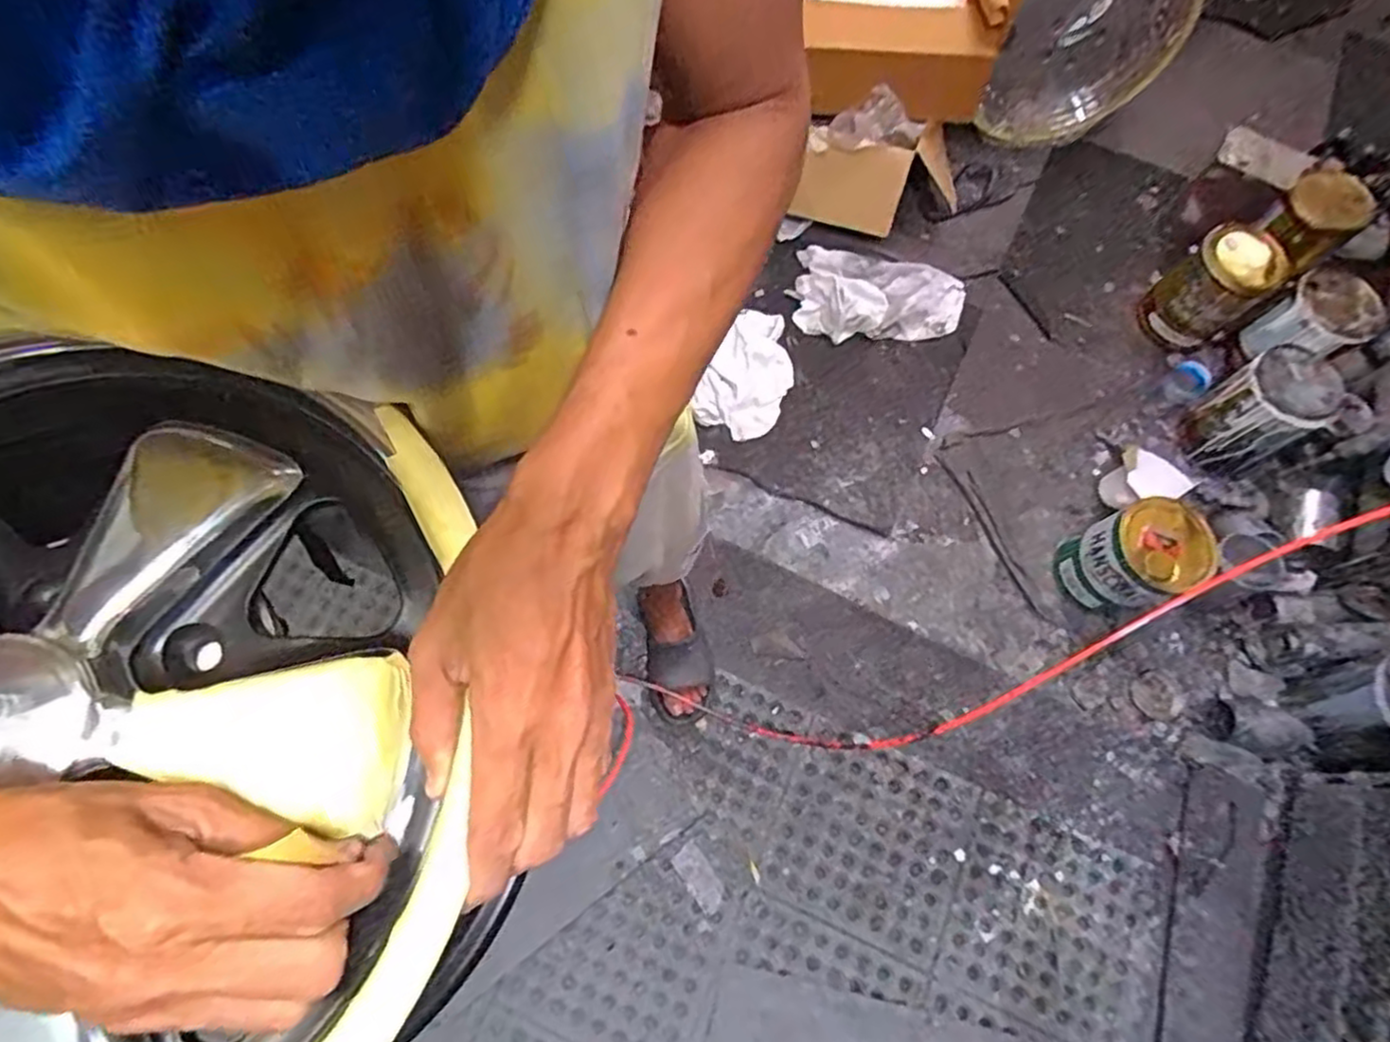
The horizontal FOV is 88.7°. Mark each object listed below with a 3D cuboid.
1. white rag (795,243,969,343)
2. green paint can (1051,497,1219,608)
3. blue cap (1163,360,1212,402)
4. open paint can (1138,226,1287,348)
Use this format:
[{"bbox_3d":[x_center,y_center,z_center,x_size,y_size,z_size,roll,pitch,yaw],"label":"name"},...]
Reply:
[{"bbox_3d":[0.382,-0.469,1.480,0.342,0.053,0.218,8,70,1],"label":"white rag"},{"bbox_3d":[0.743,0.064,1.222,0.169,0.213,0.155,1,70,-2],"label":"green paint can"},{"bbox_3d":[0.999,-0.281,1.447,0.018,0.081,0.086,20,44,-37],"label":"blue cap"},{"bbox_3d":[1.026,-0.466,1.404,0.153,0.202,0.153,1,70,-2],"label":"open paint can"}]

